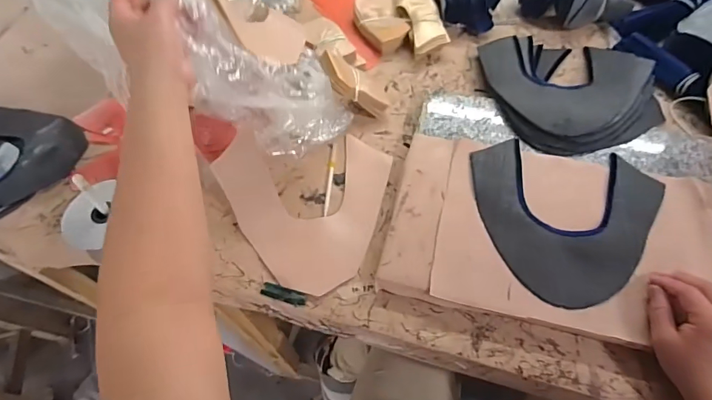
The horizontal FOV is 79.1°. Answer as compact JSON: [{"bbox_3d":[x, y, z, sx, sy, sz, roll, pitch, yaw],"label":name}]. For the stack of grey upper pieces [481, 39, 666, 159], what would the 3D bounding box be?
[{"bbox_3d":[0.309,-0.175,0.608,0.228,0.023,0.222,-16,61,-6],"label":"stack of grey upper pieces"}]

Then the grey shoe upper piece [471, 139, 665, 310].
[{"bbox_3d":[0.248,0.025,0.509,0.217,0.008,0.200,9,61,6],"label":"grey shoe upper piece"}]

